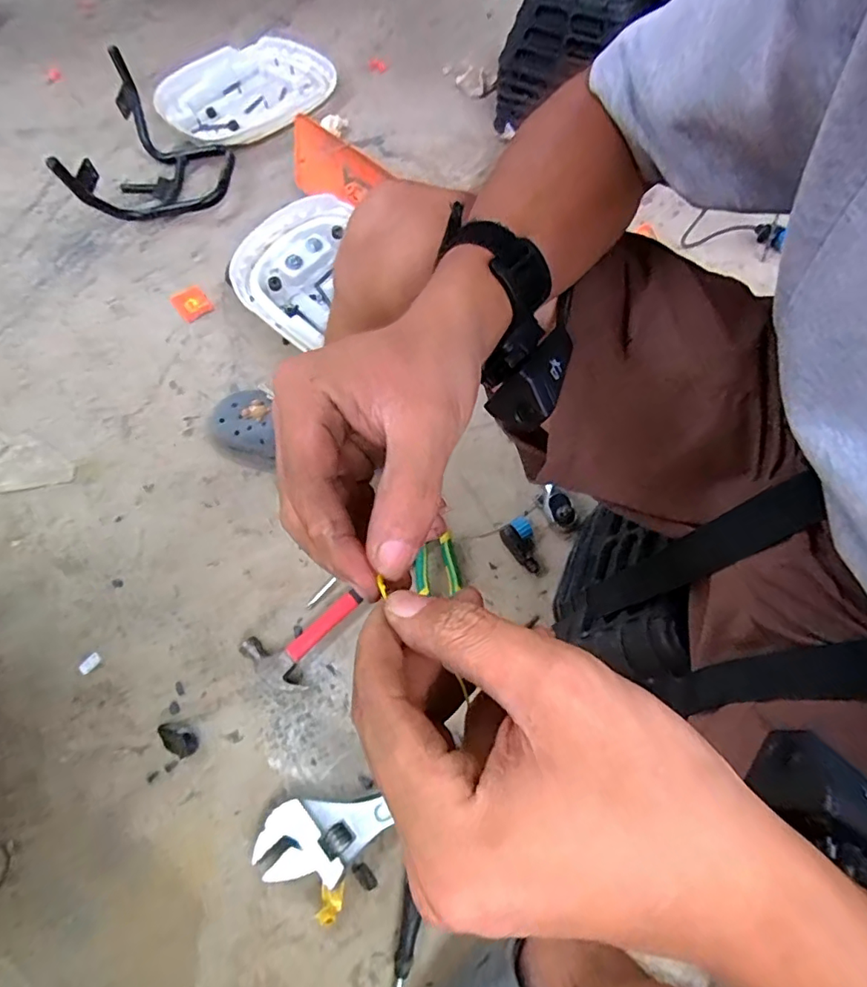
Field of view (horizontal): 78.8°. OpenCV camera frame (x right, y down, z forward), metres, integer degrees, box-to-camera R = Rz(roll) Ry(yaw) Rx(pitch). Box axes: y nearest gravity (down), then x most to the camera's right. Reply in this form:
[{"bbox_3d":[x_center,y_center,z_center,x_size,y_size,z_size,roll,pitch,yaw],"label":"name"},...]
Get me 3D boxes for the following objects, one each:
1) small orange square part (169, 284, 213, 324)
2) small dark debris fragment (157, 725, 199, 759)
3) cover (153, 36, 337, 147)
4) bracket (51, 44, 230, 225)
[{"bbox_3d":[-0.407,-0.321,0.887,0.052,0.004,0.073,-34,69,-15],"label":"small orange square part"},{"bbox_3d":[-0.294,0.280,0.600,0.050,0.021,0.026,18,66,8],"label":"small dark debris fragment"},{"bbox_3d":[-0.382,-0.856,1.114,0.271,0.049,0.379,39,71,16],"label":"cover"},{"bbox_3d":[-0.507,-0.588,0.935,0.236,0.152,0.305,14,66,7],"label":"bracket"}]

